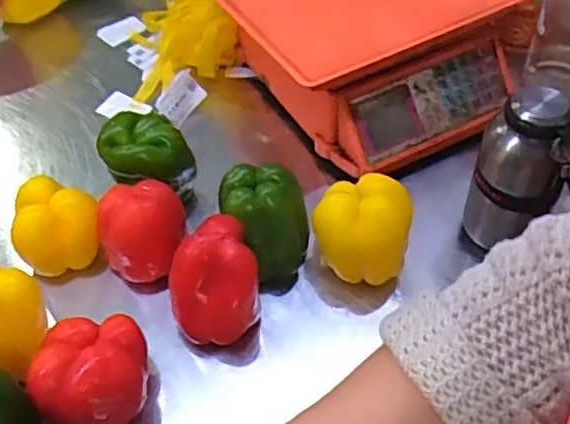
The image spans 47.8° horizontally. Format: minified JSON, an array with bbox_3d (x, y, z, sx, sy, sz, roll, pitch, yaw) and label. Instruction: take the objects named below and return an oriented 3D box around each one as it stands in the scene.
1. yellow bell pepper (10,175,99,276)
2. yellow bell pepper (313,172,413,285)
[{"bbox_3d":[-0.216,0.012,0.604,0.081,0.066,0.068,-27,54,-19],"label":"yellow bell pepper"},{"bbox_3d":[0.072,0.008,0.592,0.087,0.073,0.085,5,50,6],"label":"yellow bell pepper"}]

